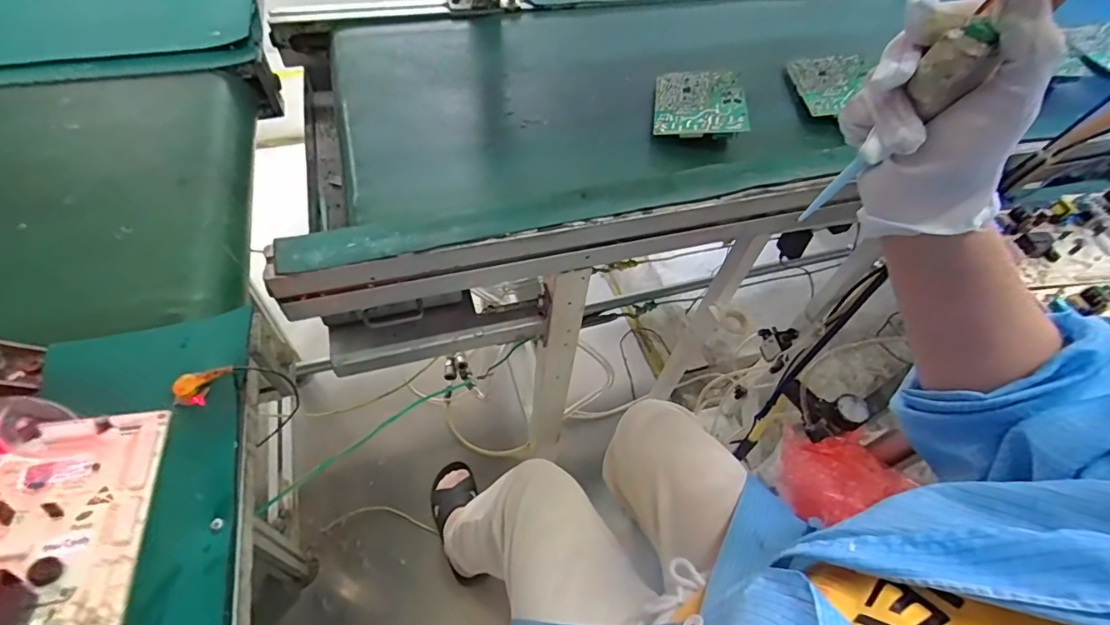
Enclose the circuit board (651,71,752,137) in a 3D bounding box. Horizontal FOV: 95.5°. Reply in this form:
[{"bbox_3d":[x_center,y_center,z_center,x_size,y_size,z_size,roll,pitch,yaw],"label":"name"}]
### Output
[{"bbox_3d":[0.167,-0.244,0.584,0.096,0.025,0.125,9,53,4],"label":"circuit board"}]

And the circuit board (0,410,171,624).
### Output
[{"bbox_3d":[-0.256,0.105,0.237,0.100,0.028,0.135,-5,46,-22],"label":"circuit board"}]

